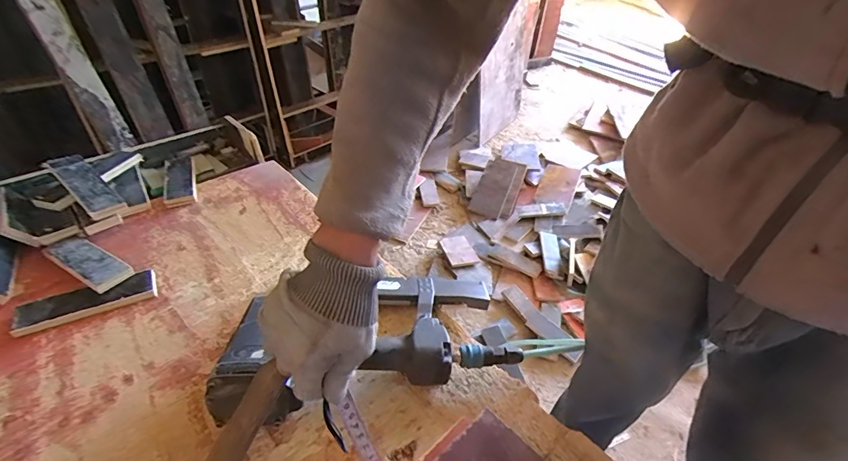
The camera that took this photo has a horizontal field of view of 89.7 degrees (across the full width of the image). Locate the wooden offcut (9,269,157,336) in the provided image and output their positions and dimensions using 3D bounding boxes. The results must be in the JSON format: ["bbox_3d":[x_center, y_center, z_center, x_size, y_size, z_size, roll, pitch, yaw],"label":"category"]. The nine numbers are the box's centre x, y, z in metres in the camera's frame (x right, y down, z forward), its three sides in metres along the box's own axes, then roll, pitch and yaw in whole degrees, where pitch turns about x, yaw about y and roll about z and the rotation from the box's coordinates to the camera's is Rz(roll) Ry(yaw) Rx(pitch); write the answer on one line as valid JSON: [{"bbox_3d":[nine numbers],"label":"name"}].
[{"bbox_3d":[-0.465,0.097,0.588,0.165,0.018,0.052,-18,45,-24],"label":"wooden offcut"}]

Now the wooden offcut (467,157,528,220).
[{"bbox_3d":[0.335,-0.199,1.908,0.187,0.019,0.359,16,55,16],"label":"wooden offcut"}]

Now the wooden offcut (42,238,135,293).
[{"bbox_3d":[-0.503,0.048,0.641,0.156,0.025,0.054,25,44,23],"label":"wooden offcut"}]

